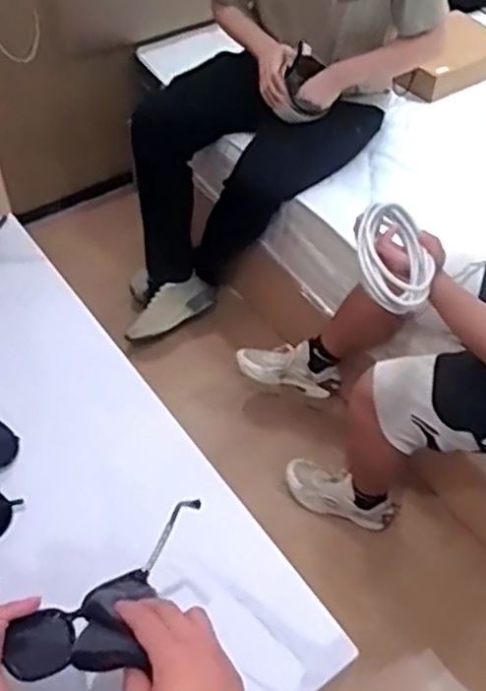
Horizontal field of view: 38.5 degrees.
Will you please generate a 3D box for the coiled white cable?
[{"bbox_3d":[0.212,-0.122,0.983,0.108,0.042,0.206,9,51,3],"label":"coiled white cable"}]

